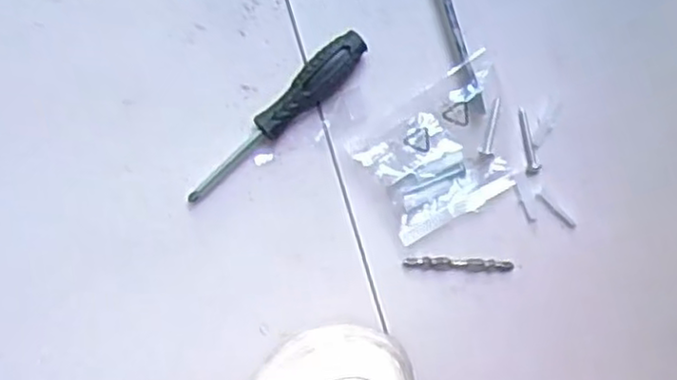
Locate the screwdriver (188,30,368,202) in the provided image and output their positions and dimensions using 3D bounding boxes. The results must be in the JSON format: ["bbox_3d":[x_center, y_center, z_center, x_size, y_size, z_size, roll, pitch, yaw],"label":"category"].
[{"bbox_3d":[-0.034,-0.039,0.396,0.125,0.016,0.020,-43,97,0],"label":"screwdriver"}]

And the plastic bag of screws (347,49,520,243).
[{"bbox_3d":[0.059,-0.021,0.399,0.087,0.021,0.070,-33,96,-1],"label":"plastic bag of screws"}]

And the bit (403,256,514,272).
[{"bbox_3d":[0.069,0.042,0.410,0.062,0.005,0.008,4,95,-5],"label":"bit"}]

